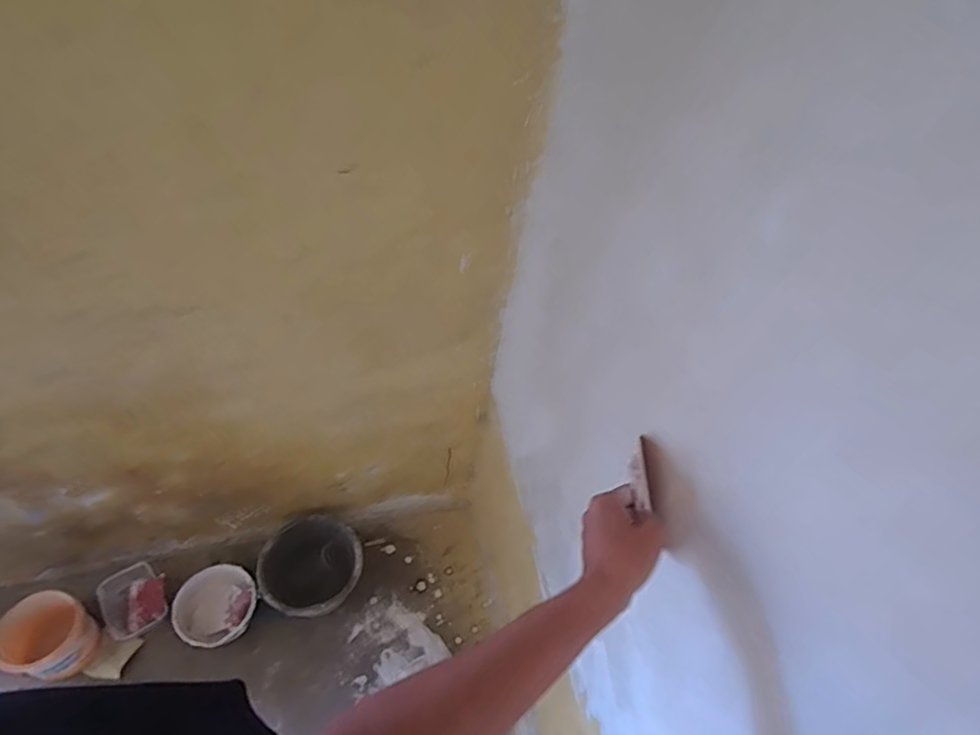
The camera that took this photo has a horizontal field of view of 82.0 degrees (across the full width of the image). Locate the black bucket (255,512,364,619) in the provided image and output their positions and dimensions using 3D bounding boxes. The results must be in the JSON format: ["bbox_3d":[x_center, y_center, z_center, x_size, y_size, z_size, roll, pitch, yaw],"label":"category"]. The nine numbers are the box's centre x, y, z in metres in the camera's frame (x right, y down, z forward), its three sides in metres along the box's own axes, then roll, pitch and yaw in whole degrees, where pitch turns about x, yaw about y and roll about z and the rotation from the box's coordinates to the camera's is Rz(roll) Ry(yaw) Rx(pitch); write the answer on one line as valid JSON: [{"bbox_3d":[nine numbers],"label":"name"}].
[{"bbox_3d":[-0.439,0.514,1.420,0.229,0.179,0.239,1,49,-1],"label":"black bucket"}]

